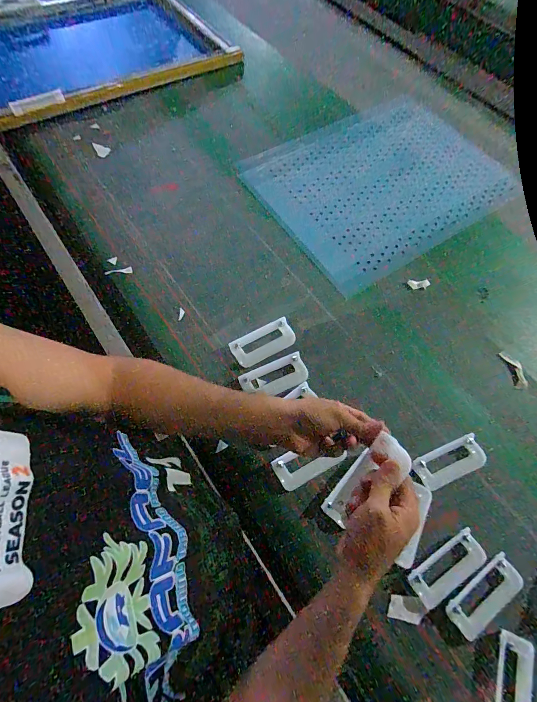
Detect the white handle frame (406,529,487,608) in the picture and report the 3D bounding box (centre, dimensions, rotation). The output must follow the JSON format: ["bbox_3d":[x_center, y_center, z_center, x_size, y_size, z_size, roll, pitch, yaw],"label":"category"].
[{"bbox_3d":[0.266,0.320,0.488,0.120,0.011,0.050,-29,70,-16],"label":"white handle frame"}]

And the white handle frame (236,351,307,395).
[{"bbox_3d":[0.010,0.050,0.612,0.122,0.020,0.058,-19,68,-12],"label":"white handle frame"}]

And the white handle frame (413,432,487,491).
[{"bbox_3d":[0.303,0.187,0.554,0.121,0.024,0.054,-20,68,-13],"label":"white handle frame"}]

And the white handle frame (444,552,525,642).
[{"bbox_3d":[0.312,0.353,0.474,0.119,0.012,0.052,-31,71,-17],"label":"white handle frame"}]

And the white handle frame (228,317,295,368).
[{"bbox_3d":[-0.009,-0.016,0.640,0.124,0.010,0.057,-27,84,-10],"label":"white handle frame"}]

